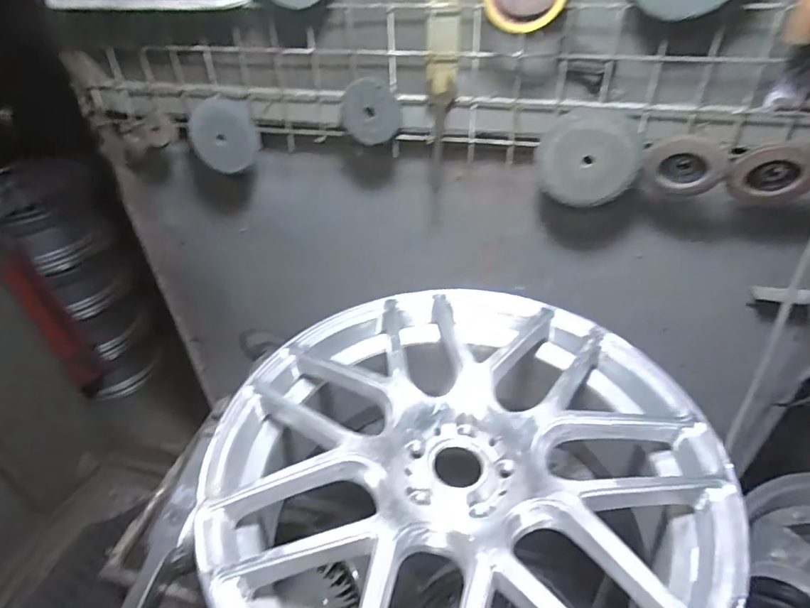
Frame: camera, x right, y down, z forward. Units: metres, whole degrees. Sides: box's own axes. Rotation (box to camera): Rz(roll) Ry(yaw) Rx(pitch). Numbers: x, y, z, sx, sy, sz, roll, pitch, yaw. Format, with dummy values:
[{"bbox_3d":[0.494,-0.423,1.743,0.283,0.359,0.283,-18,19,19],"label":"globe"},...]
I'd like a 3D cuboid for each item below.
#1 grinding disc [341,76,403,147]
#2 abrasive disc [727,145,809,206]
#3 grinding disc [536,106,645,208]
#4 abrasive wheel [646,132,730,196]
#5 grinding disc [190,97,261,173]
[{"bbox_3d":[-0.047,-0.263,0.687,0.082,0.083,0.009,4,37,8],"label":"grinding disc"},{"bbox_3d":[0.453,-0.156,0.618,0.089,0.074,0.031,17,41,25],"label":"abrasive disc"},{"bbox_3d":[0.241,-0.190,0.660,0.125,0.122,0.012,7,37,12],"label":"grinding disc"},{"bbox_3d":[0.353,-0.175,0.634,0.088,0.069,0.026,14,39,21],"label":"abrasive wheel"},{"bbox_3d":[-0.270,-0.254,0.760,0.100,0.099,0.024,-2,36,1],"label":"grinding disc"}]

